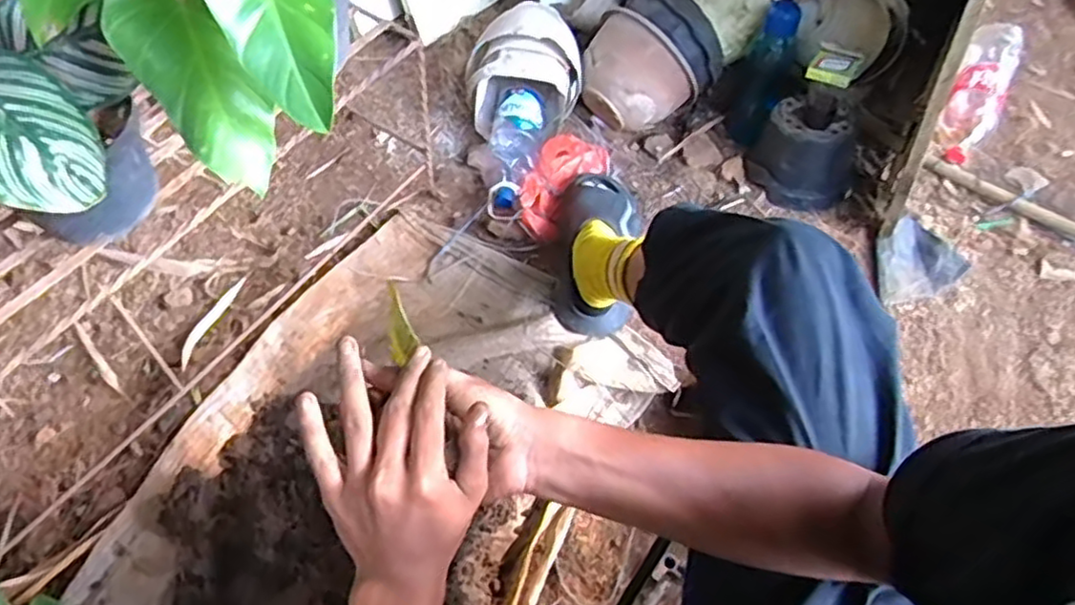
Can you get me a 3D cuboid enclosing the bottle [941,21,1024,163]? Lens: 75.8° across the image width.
[{"bbox_3d":[0.767,-0.356,1.205,0.085,0.072,0.290,25,80,13],"label":"bottle"}]

